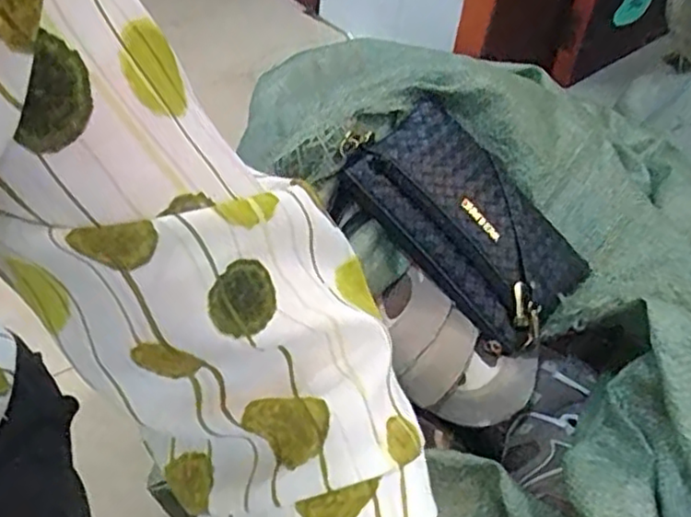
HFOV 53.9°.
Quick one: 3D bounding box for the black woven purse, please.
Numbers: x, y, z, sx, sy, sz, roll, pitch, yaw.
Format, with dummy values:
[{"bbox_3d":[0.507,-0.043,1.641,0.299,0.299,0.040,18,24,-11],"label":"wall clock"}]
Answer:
[{"bbox_3d":[0.097,-0.031,0.581,0.218,0.037,0.130,45,82,3],"label":"black woven purse"}]

